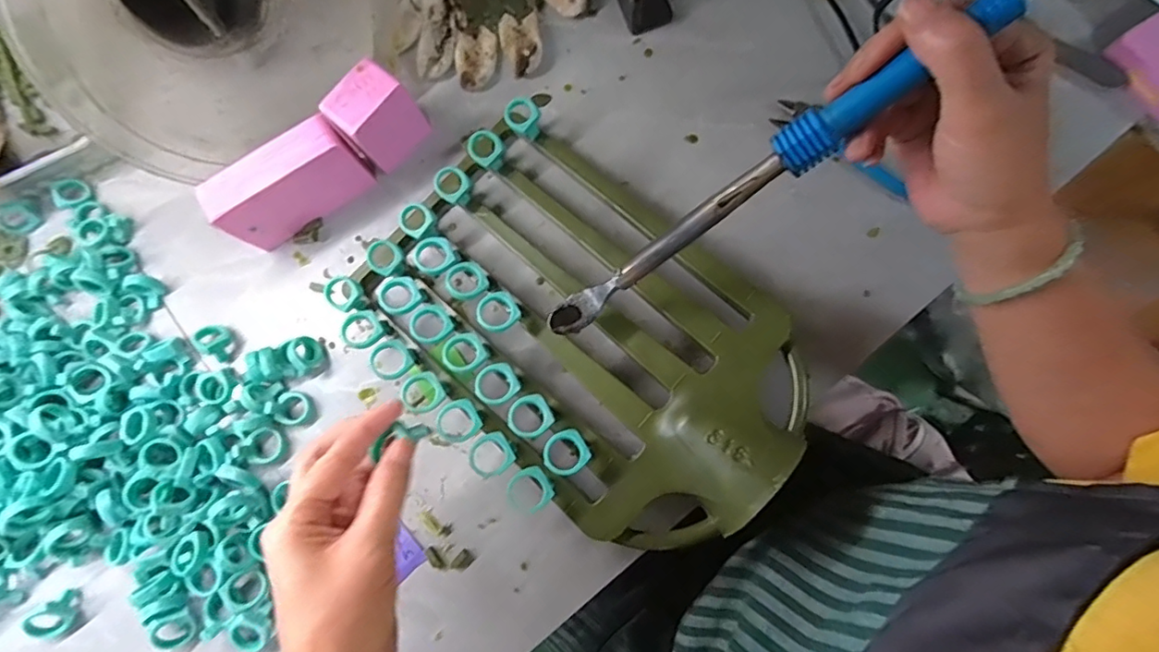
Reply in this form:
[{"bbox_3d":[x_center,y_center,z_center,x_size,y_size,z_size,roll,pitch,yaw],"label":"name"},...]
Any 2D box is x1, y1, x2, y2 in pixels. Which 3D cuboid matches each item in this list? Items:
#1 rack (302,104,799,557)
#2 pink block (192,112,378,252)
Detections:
[{"bbox_3d":[0.001,-0.004,0.387,0.324,0.087,0.220,43,85,9],"label":"rack"},{"bbox_3d":[-0.219,-0.107,0.421,0.107,0.067,0.033,-33,80,-3],"label":"pink block"}]

